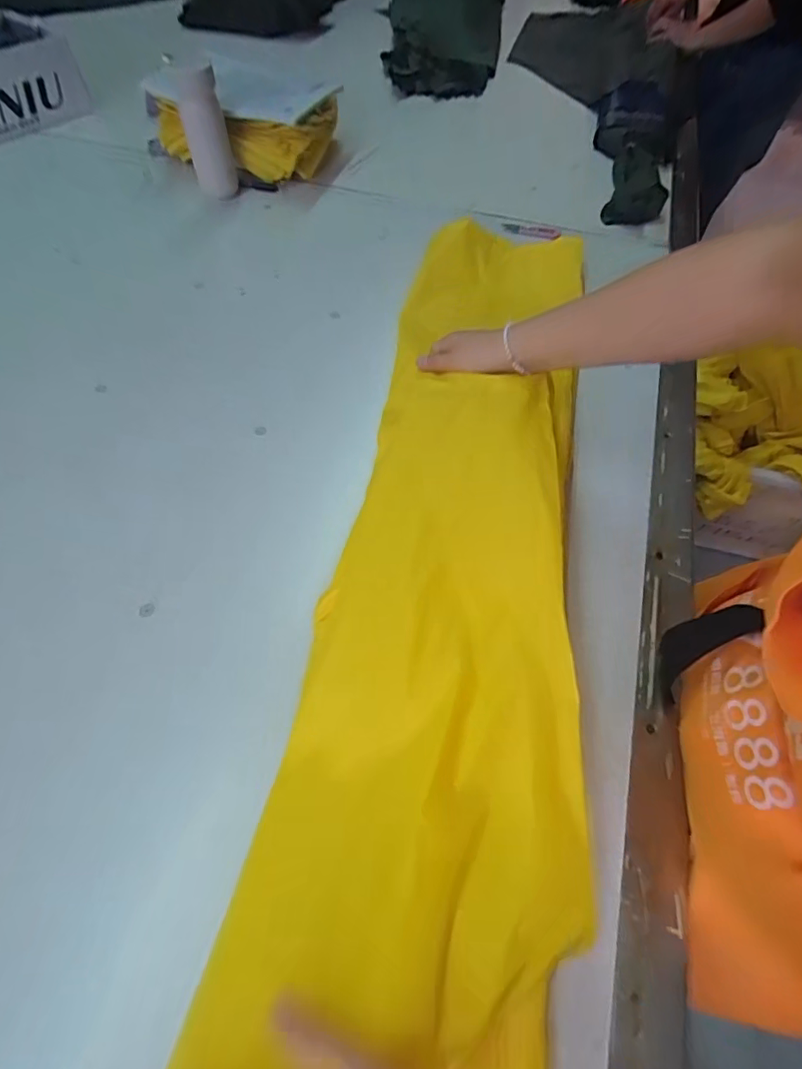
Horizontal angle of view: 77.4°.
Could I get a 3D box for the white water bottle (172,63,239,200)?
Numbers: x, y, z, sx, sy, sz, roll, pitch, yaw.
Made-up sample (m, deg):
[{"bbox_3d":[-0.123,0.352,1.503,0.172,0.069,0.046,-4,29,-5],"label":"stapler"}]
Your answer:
[{"bbox_3d":[-0.319,-0.649,0.815,0.074,0.167,0.060,-12,59,-9],"label":"white water bottle"}]

